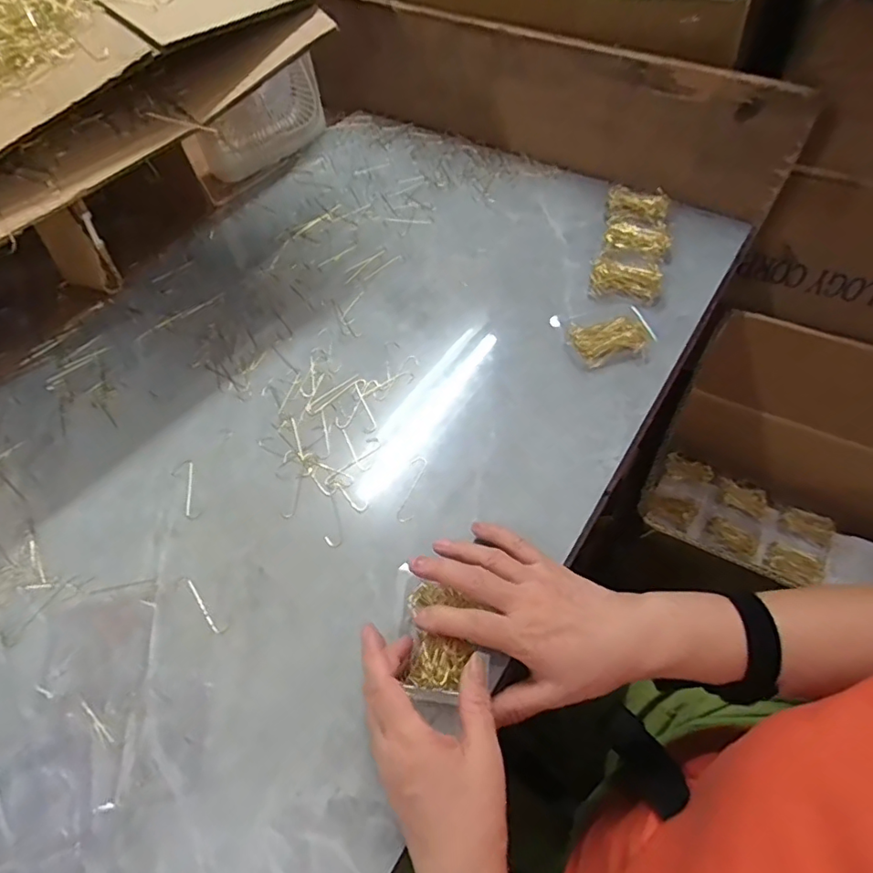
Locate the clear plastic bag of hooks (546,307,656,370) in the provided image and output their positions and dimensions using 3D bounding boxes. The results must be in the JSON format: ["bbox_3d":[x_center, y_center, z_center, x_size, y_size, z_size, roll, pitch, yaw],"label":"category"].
[{"bbox_3d":[0.167,-0.103,0.535,0.078,0.021,0.074,-13,56,-6],"label":"clear plastic bag of hooks"}]

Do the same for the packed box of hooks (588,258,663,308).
[{"bbox_3d":[0.202,-0.168,0.575,0.072,0.021,0.047,19,59,15],"label":"packed box of hooks"}]

